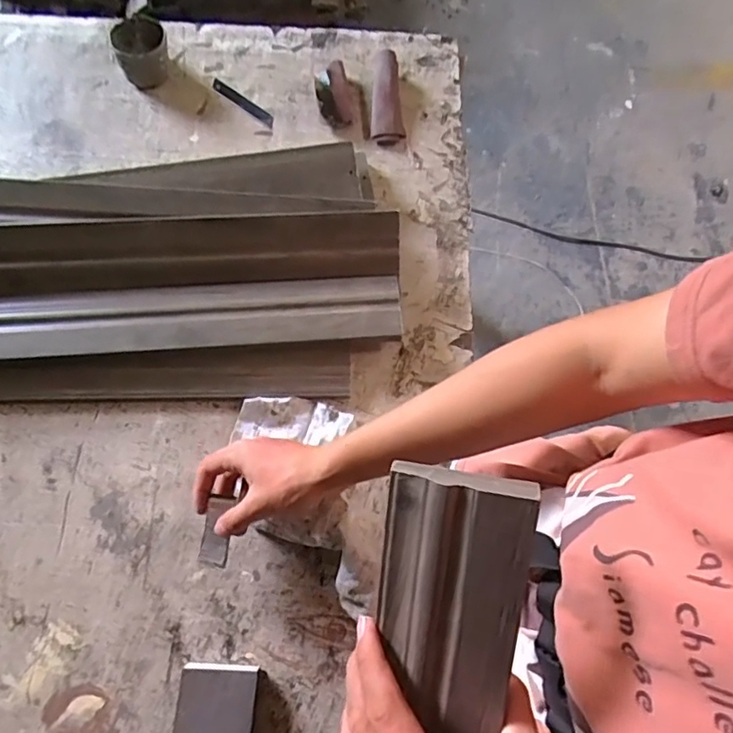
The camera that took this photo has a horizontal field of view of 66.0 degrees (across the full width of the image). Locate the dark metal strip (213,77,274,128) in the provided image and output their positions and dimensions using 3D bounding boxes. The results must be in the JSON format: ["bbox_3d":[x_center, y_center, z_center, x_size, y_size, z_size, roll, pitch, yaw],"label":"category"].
[{"bbox_3d":[-0.159,-0.340,0.726,0.096,0.008,0.019,35,75,8],"label":"dark metal strip"}]

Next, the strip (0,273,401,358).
[{"bbox_3d":[-0.262,-0.053,0.606,0.591,0.019,0.079,-4,73,-3],"label":"strip"}]

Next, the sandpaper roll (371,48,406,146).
[{"bbox_3d":[0.028,-0.355,0.739,0.042,0.028,0.135,0,73,-2],"label":"sandpaper roll"}]

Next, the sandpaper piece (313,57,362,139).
[{"bbox_3d":[-0.034,-0.337,0.714,0.056,0.024,0.102,-4,73,-3],"label":"sandpaper piece"}]

